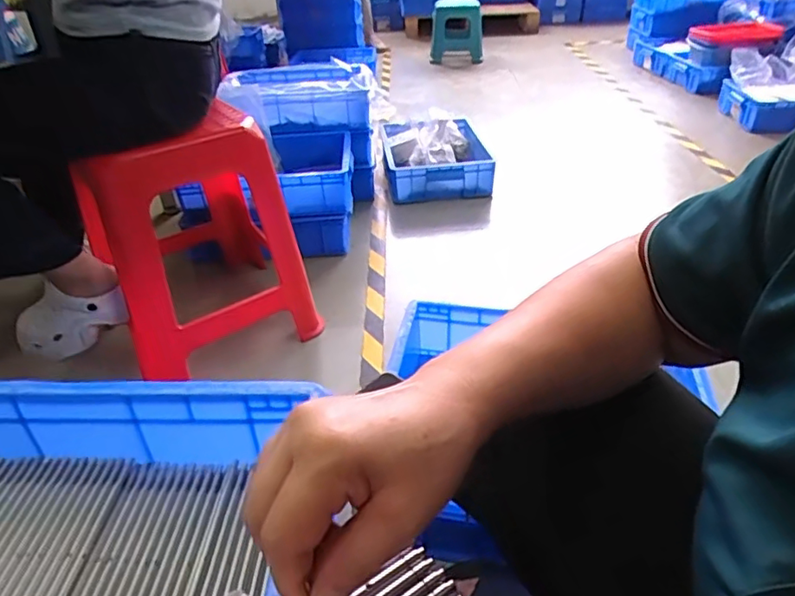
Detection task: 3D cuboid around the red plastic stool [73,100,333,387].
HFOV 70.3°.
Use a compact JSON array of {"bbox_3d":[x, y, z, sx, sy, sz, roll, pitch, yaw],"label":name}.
[{"bbox_3d":[-0.379,-0.134,1.068,0.331,0.412,0.338,-19,38,-22],"label":"red plastic stool"}]

